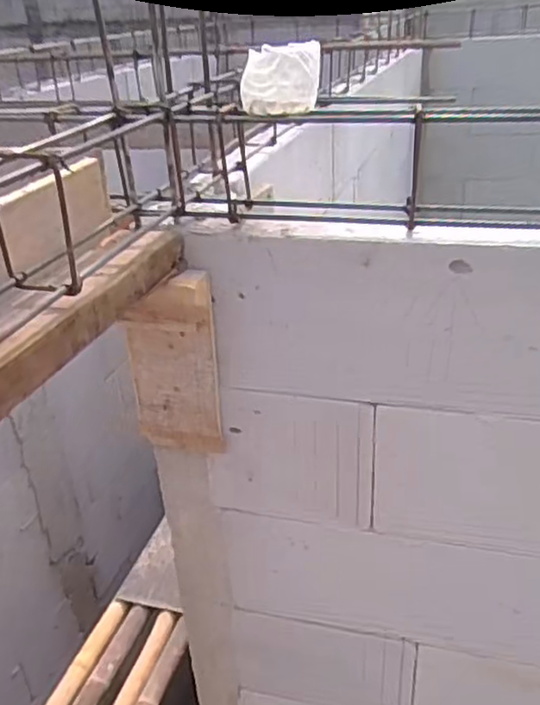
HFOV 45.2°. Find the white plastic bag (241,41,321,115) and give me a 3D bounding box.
[{"bbox_3d":[0.011,-0.276,0.654,0.076,0.061,0.049,0,29,6],"label":"white plastic bag"}]

